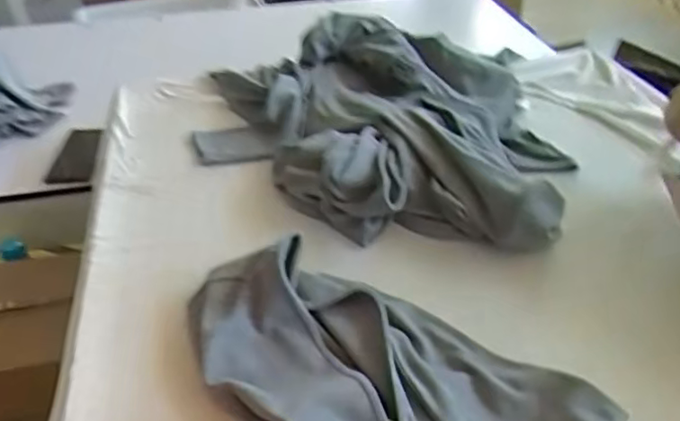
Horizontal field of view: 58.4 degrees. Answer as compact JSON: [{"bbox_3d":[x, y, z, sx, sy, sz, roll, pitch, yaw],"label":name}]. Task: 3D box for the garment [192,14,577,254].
[{"bbox_3d":[0.070,-0.148,0.902,0.555,0.098,0.480,17,41,21],"label":"garment"}]

